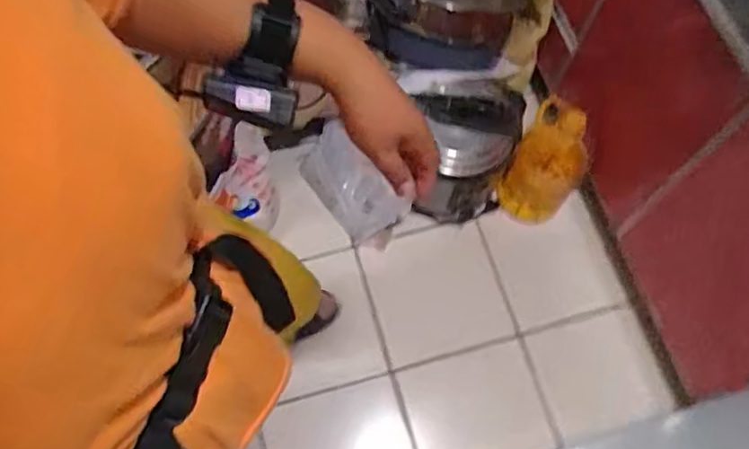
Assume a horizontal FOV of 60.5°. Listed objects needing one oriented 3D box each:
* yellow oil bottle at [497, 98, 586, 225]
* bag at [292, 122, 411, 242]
[{"bbox_3d":[0.387,-0.144,1.408,0.149,0.341,0.147,31,69,10],"label":"yellow oil bottle"},{"bbox_3d":[-0.062,-0.087,1.479,0.267,0.040,0.142,46,106,4],"label":"bag"}]

